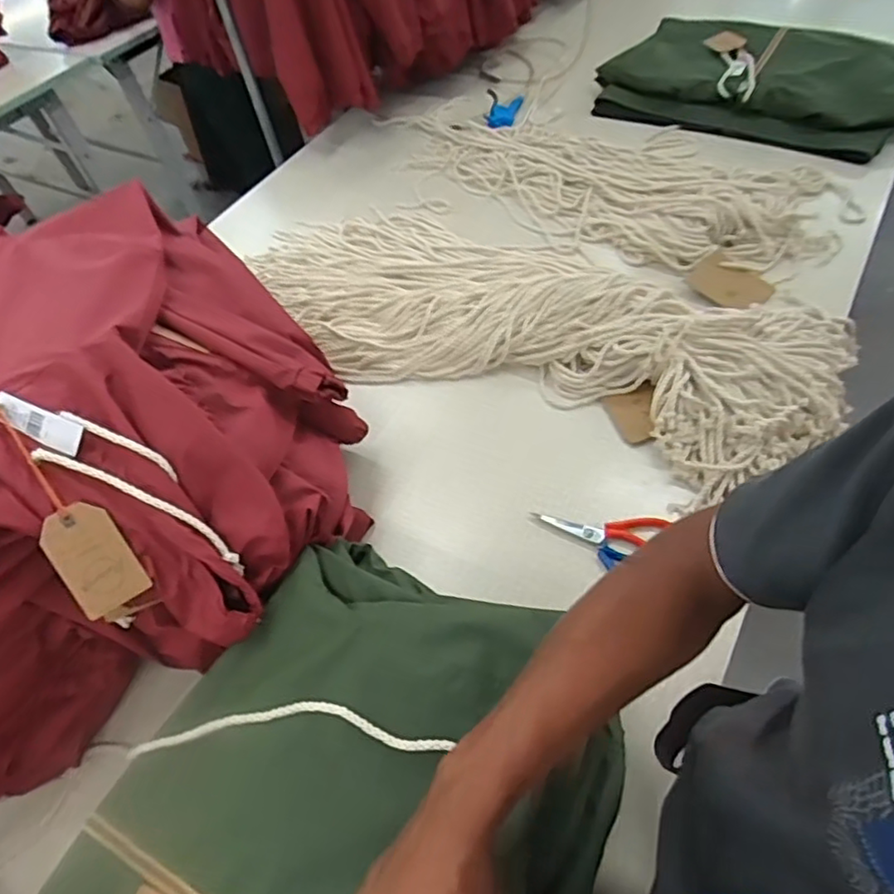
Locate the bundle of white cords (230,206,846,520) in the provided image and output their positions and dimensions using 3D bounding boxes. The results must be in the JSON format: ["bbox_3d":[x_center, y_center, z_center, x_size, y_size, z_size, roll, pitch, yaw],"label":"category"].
[{"bbox_3d":[0.088,-0.226,0.969,0.928,0.127,0.388,25,61,25],"label":"bundle of white cords"}]

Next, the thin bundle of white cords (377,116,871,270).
[{"bbox_3d":[0.286,-0.563,1.219,0.405,0.062,0.920,-38,56,-20],"label":"thin bundle of white cords"}]

